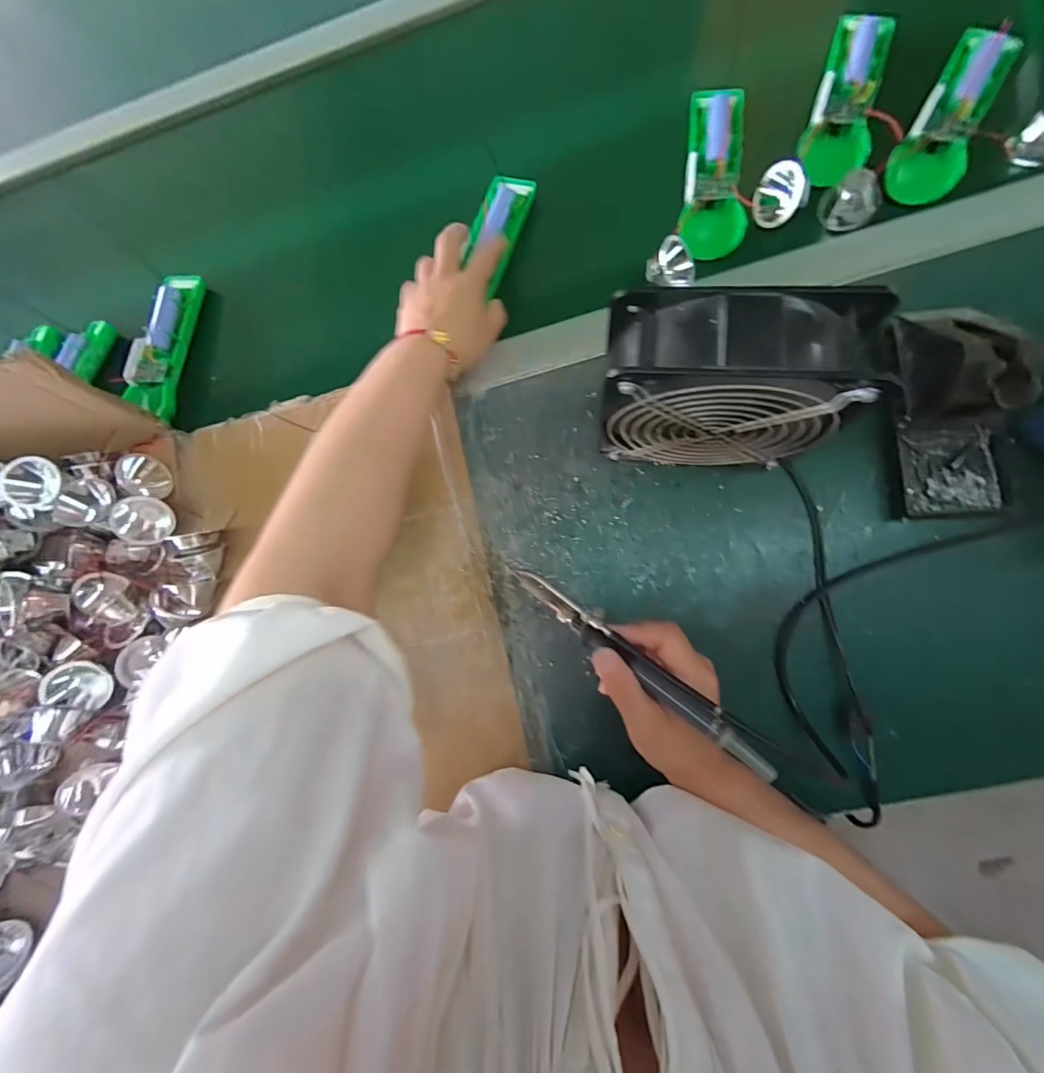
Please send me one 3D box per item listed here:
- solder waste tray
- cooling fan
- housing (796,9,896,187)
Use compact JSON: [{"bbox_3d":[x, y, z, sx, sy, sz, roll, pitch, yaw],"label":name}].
[{"bbox_3d":[0.331,-0.053,0.352,0.073,0.017,0.074,-2,81,8],"label":"solder waste tray"},{"bbox_3d":[0.130,-0.095,0.305,0.150,0.150,0.062,6,81,7],"label":"cooling fan"},{"bbox_3d":[0.280,-0.377,0.386,0.052,0.025,0.143,19,89,8],"label":"housing"}]

